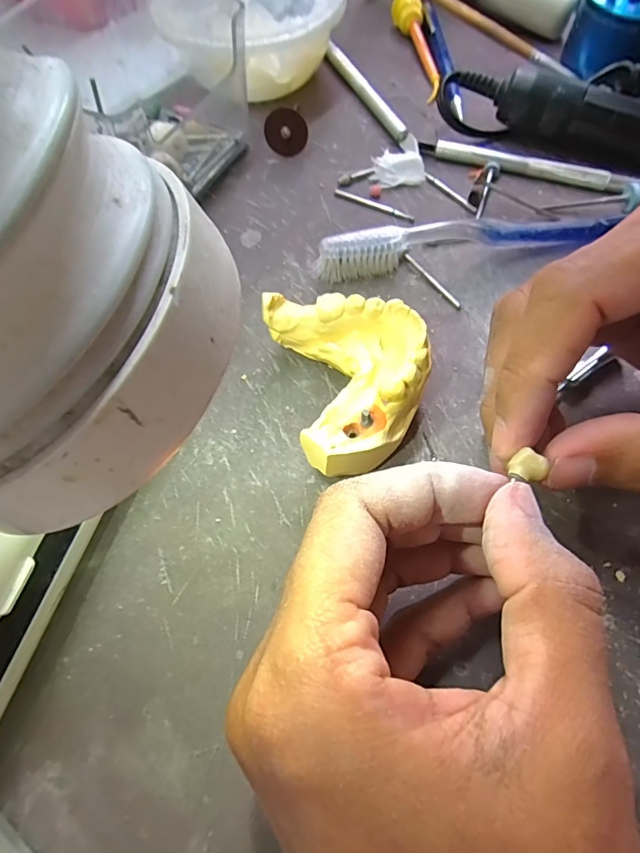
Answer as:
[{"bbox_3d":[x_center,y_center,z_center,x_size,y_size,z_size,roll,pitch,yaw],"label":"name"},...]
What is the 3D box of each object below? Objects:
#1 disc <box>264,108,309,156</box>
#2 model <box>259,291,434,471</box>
[{"bbox_3d":[-0.018,-0.156,0.253,0.022,0.022,0.004,14,46,-12],"label":"disc"},{"bbox_3d":[0.012,-0.019,0.180,0.050,0.035,0.075,-16,65,-5],"label":"model"}]

